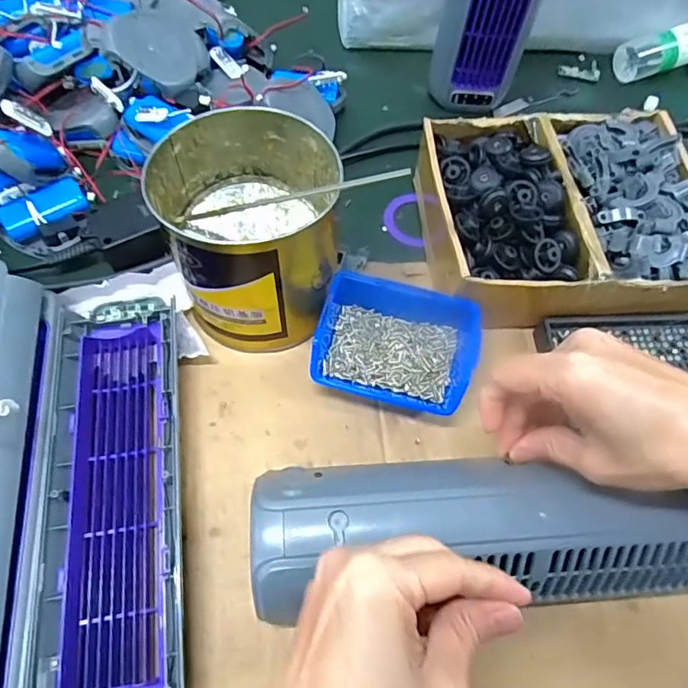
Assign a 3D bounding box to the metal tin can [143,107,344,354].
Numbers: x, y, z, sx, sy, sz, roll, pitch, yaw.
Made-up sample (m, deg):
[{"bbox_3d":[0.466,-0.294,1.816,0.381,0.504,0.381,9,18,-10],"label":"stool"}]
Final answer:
[{"bbox_3d":[-0.065,-0.077,0.374,0.119,0.106,0.130,2,63,-3],"label":"metal tin can"}]

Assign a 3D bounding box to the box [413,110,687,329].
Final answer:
[{"bbox_3d":[0.173,-0.104,0.425,0.215,0.070,0.186,-4,63,-6],"label":"box"}]

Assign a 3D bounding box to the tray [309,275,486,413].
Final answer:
[{"bbox_3d":[0.037,0.001,0.383,0.114,0.043,0.086,16,63,4],"label":"tray"}]

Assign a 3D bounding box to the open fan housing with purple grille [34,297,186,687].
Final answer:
[{"bbox_3d":[-0.144,0.095,0.335,0.081,0.029,0.291,-6,64,-7],"label":"open fan housing with purple grille"}]

